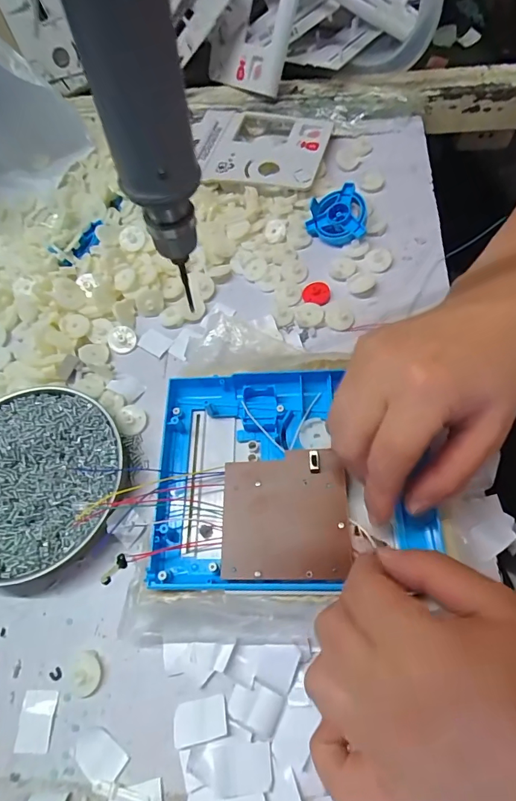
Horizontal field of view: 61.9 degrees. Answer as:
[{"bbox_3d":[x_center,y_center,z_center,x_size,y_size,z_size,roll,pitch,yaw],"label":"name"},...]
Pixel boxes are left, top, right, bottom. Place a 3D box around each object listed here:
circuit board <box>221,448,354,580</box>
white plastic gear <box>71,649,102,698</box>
[{"bbox_3d":[0.015,0.066,0.252,0.072,0.011,0.072,-1,63,4],"label":"circuit board"},{"bbox_3d":[-0.102,0.162,0.255,0.019,0.007,0.023,-8,62,0],"label":"white plastic gear"}]

